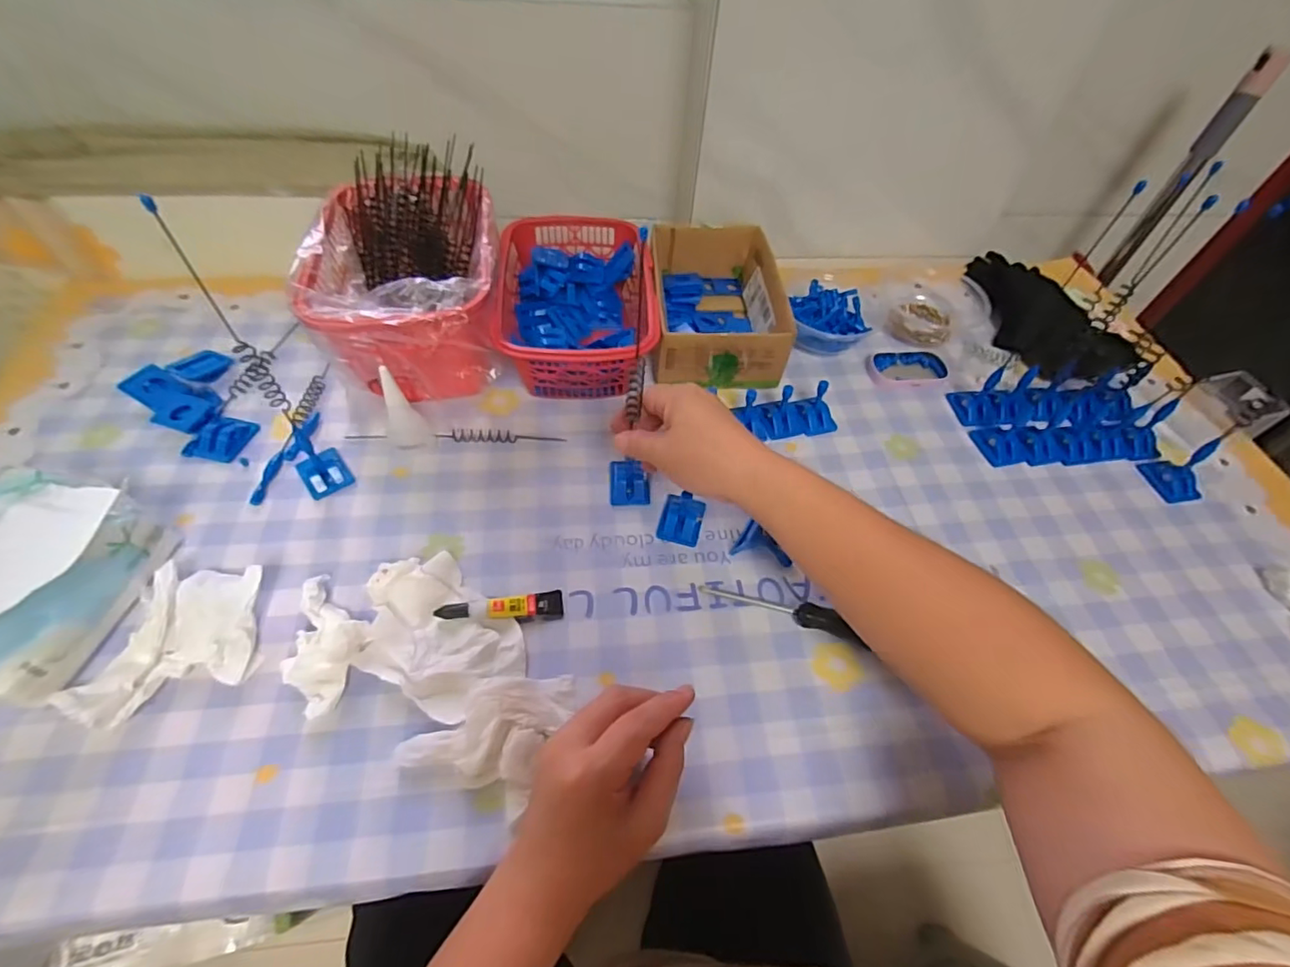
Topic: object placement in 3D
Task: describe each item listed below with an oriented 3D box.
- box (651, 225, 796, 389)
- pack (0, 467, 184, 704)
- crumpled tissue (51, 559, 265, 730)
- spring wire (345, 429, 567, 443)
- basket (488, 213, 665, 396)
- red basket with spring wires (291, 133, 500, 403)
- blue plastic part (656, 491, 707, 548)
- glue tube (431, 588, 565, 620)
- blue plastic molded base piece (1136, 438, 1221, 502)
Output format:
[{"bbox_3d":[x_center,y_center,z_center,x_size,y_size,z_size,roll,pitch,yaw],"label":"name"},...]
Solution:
[{"bbox_3d":[0.070,-0.187,0.576,0.124,0.068,0.184,-1,55,-5],"label":"box"},{"bbox_3d":[-0.395,0.063,0.355,0.076,0.089,0.139,12,55,5],"label":"pack"},{"bbox_3d":[-0.308,0.106,0.363,0.091,0.034,0.102,8,55,1],"label":"crumpled tissue"},{"bbox_3d":[-0.168,-0.043,0.494,0.188,0.006,0.014,-2,55,-6],"label":"spring wire"},{"bbox_3d":[-0.068,-0.180,0.556,0.144,0.075,0.206,-3,56,-6],"label":"basket"},{"bbox_3d":[-0.215,-0.193,0.526,0.149,0.123,0.242,-5,56,-7],"label":"red basket with spring wires"},{"bbox_3d":[0.031,0.026,0.453,0.034,0.022,0.042,15,56,6],"label":"blue plastic part"},{"bbox_3d":[-0.104,0.092,0.400,0.087,0.016,0.021,-9,56,-10],"label":"glue tube"},{"bbox_3d":[0.489,-0.015,0.493,0.035,0.048,0.041,-6,56,-8],"label":"blue plastic molded base piece"}]

